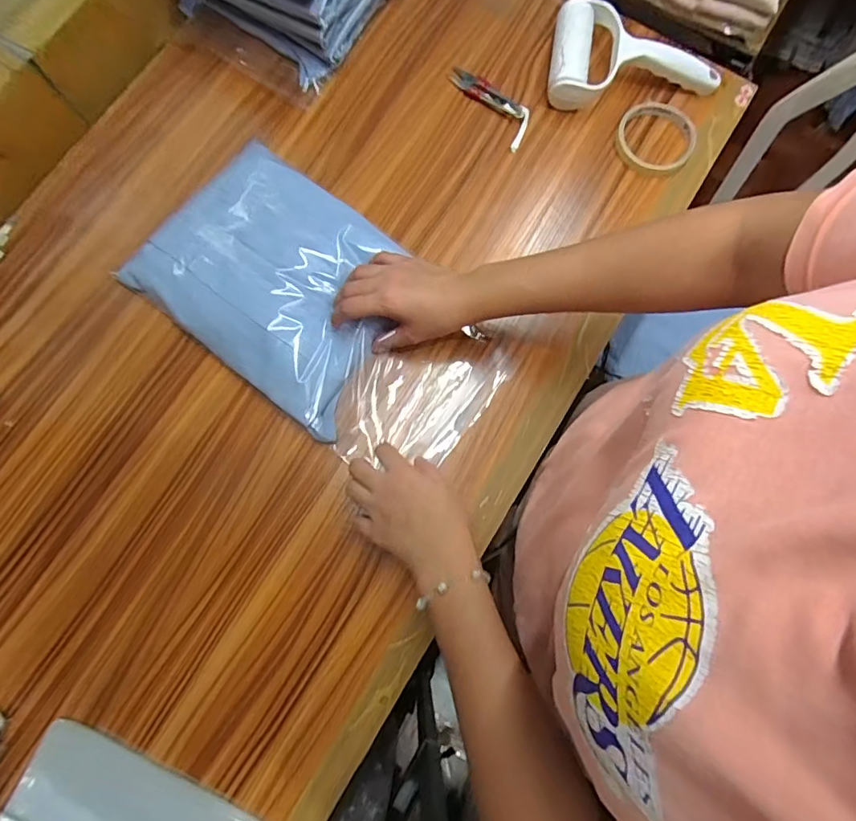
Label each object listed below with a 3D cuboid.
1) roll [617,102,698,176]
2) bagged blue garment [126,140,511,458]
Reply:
[{"bbox_3d":[0.253,-0.302,0.558,0.087,0.014,0.081,0,78,-1],"label":"roll"},{"bbox_3d":[-0.104,-0.102,0.509,0.369,0.040,0.203,37,80,6],"label":"bagged blue garment"}]

